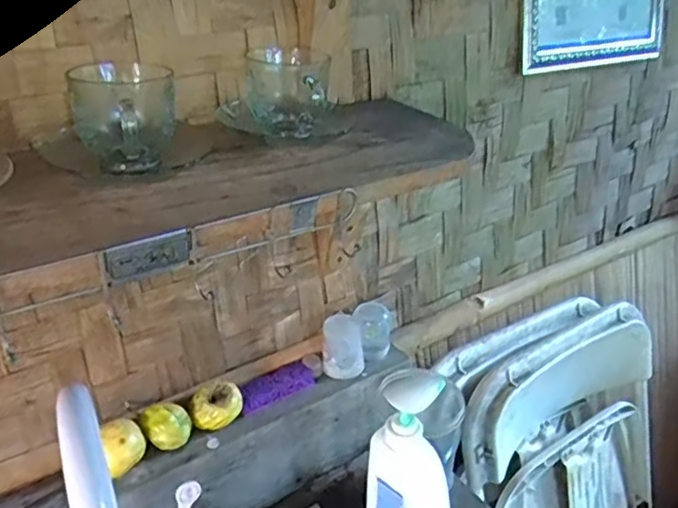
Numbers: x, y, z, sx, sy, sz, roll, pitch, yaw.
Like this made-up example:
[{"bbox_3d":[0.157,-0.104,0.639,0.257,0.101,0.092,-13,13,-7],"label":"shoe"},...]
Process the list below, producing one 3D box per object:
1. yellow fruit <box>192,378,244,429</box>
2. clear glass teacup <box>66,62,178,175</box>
[{"bbox_3d":[-0.135,0.166,0.672,0.052,0.040,0.038,-5,30,-11],"label":"yellow fruit"},{"bbox_3d":[-0.168,-0.103,0.479,0.078,0.077,0.082,-7,31,-15],"label":"clear glass teacup"}]

